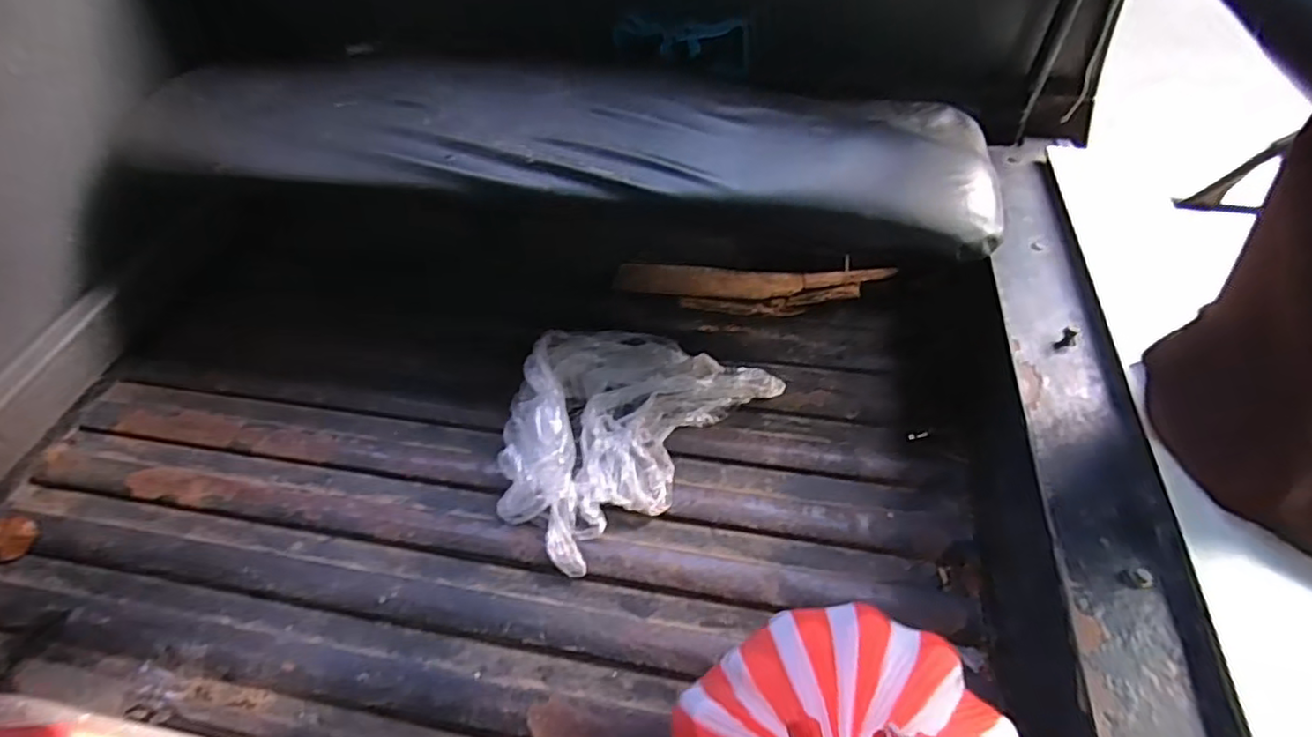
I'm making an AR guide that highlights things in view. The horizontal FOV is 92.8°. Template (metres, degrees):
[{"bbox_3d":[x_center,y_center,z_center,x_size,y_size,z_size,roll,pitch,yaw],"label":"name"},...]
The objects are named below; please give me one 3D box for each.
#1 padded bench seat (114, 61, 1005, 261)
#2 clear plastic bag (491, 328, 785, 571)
[{"bbox_3d":[-0.211,-0.391,1.039,1.442,0.088,0.305,6,50,15],"label":"padded bench seat"},{"bbox_3d":[-0.068,0.069,1.002,0.343,0.083,0.452,31,60,25],"label":"clear plastic bag"}]

